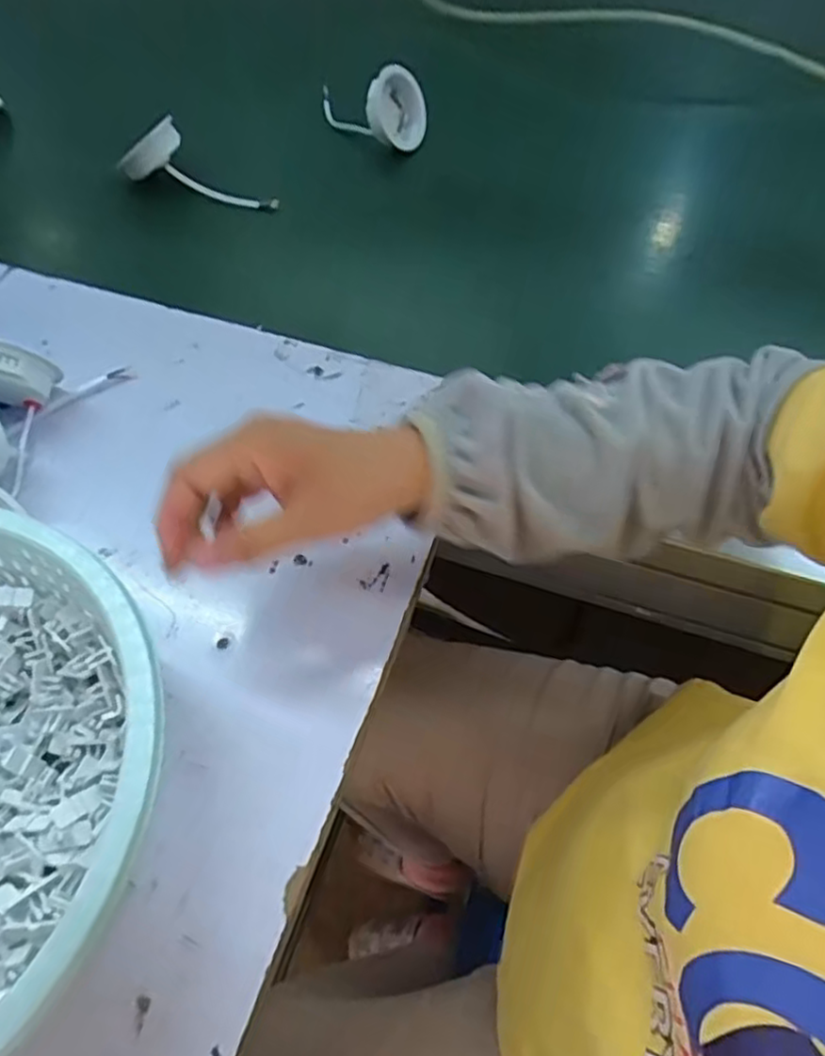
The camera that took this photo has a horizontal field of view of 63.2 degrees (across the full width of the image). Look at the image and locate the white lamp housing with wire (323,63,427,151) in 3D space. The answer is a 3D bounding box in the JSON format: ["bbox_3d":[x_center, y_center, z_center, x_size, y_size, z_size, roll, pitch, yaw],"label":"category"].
[{"bbox_3d":[-0.041,-0.446,0.689,0.068,0.065,0.115,-35,65,-17],"label":"white lamp housing with wire"}]

